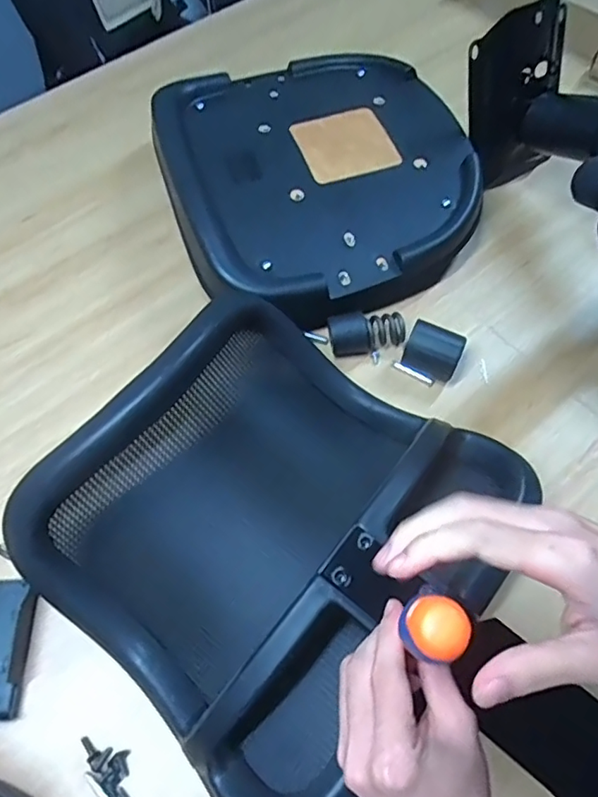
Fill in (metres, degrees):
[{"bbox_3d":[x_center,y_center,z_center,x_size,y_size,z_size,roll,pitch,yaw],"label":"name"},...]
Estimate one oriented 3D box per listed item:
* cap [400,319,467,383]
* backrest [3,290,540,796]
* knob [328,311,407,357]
[{"bbox_3d":[0.161,-0.057,0.664,0.064,0.059,0.045,22,65,13],"label":"cap"},{"bbox_3d":[-0.030,0.124,0.548,0.369,0.154,0.393,33,68,18],"label":"backrest"},{"bbox_3d":[0.083,-0.082,0.678,0.091,0.047,0.040,-11,62,-4],"label":"knob"}]

